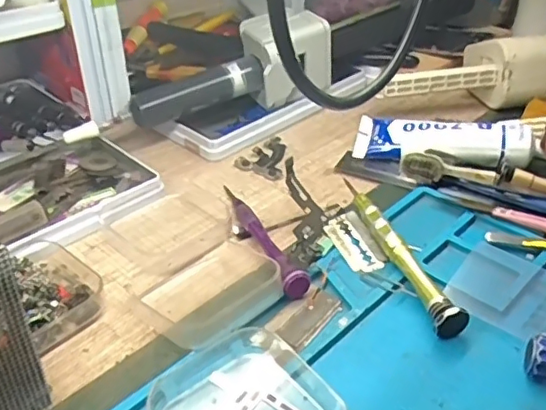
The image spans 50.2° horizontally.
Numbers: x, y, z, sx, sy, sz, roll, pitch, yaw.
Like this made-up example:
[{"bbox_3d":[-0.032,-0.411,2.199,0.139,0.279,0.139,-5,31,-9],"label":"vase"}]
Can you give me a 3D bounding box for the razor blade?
[{"bbox_3d":[0.044,0.019,0.317,0.021,0.005,0.044,-14,39,-19],"label":"razor blade"}]

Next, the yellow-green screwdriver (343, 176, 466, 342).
[{"bbox_3d":[0.064,0.021,0.308,0.014,0.016,0.120,-9,38,-12],"label":"yellow-green screwdriver"}]

